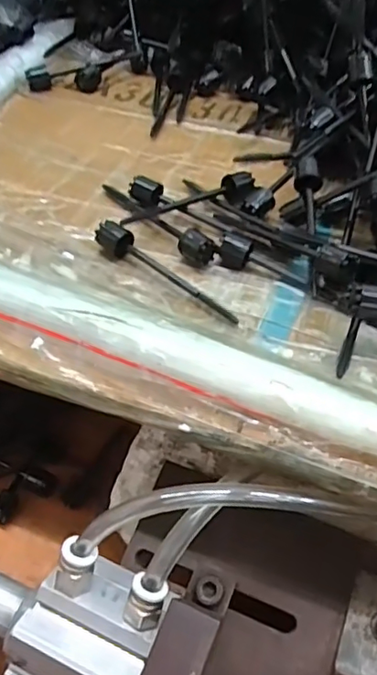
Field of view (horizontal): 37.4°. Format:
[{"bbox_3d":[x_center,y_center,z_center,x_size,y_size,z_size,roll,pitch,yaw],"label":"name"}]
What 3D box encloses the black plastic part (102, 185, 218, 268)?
[{"bbox_3d":[-0.020,-0.066,0.302,0.014,0.015,0.088,-34,59,-29],"label":"black plastic part"}]

